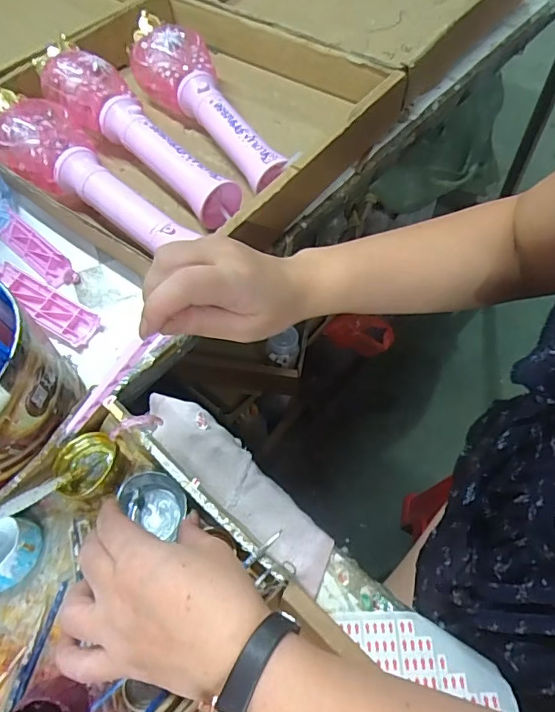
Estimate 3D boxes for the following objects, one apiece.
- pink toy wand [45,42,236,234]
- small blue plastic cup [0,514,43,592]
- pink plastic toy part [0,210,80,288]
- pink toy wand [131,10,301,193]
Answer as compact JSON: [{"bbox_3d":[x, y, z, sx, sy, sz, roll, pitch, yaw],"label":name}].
[{"bbox_3d":[-0.160,-0.237,0.529,0.079,0.072,0.294,-34,63,-17],"label":"pink toy wand"},{"bbox_3d":[-0.185,0.130,0.332,0.044,0.036,0.042,-1,59,2],"label":"small blue plastic cup"},{"bbox_3d":[-0.239,-0.104,0.493,0.111,0.009,0.036,39,111,18],"label":"pink plastic toy part"},{"bbox_3d":[-0.080,-0.277,0.550,0.085,0.070,0.305,-27,61,-13],"label":"pink toy wand"}]

